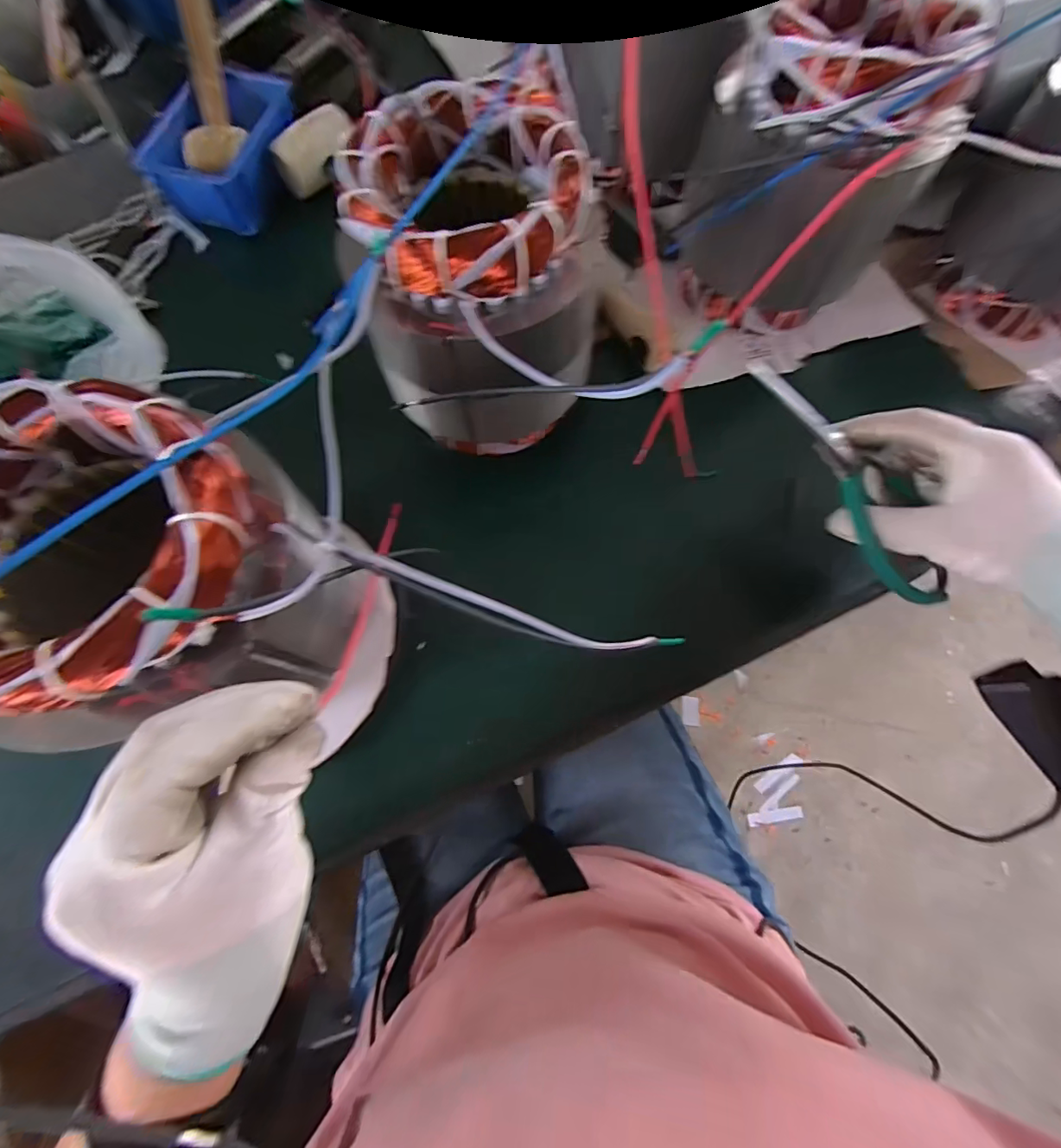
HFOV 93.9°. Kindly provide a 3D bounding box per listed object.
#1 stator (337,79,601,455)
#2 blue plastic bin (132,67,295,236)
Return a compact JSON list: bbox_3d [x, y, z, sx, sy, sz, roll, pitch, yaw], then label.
[{"bbox_3d":[-0.031,-0.174,0.327,0.127,0.164,0.135,0,72,0],"label":"stator"},{"bbox_3d":[-0.281,-0.397,0.465,0.101,0.049,0.151,12,73,4],"label":"blue plastic bin"}]

